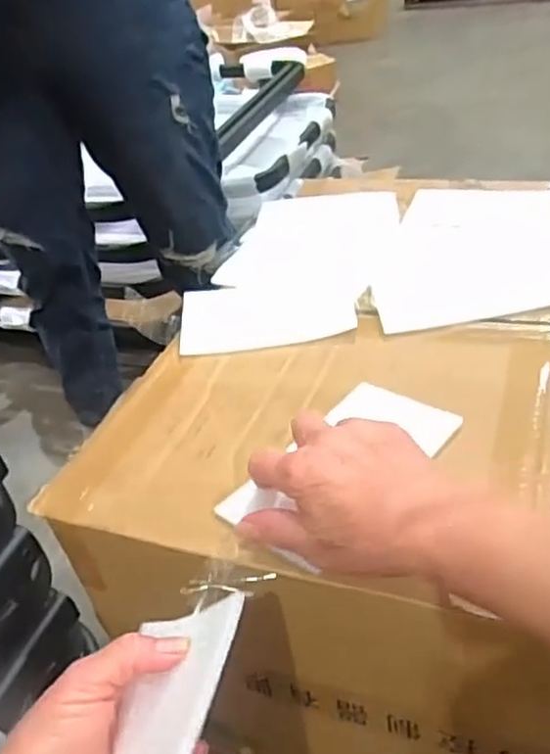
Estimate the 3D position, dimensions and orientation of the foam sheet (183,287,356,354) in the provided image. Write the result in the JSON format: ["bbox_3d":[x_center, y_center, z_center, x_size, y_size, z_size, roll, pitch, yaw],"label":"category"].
[{"bbox_3d":[-0.006,-0.054,0.567,0.144,0.007,0.080,-6,45,2],"label":"foam sheet"}]

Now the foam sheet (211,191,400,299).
[{"bbox_3d":[0.041,-0.139,0.664,0.148,0.005,0.194,5,39,17],"label":"foam sheet"}]

